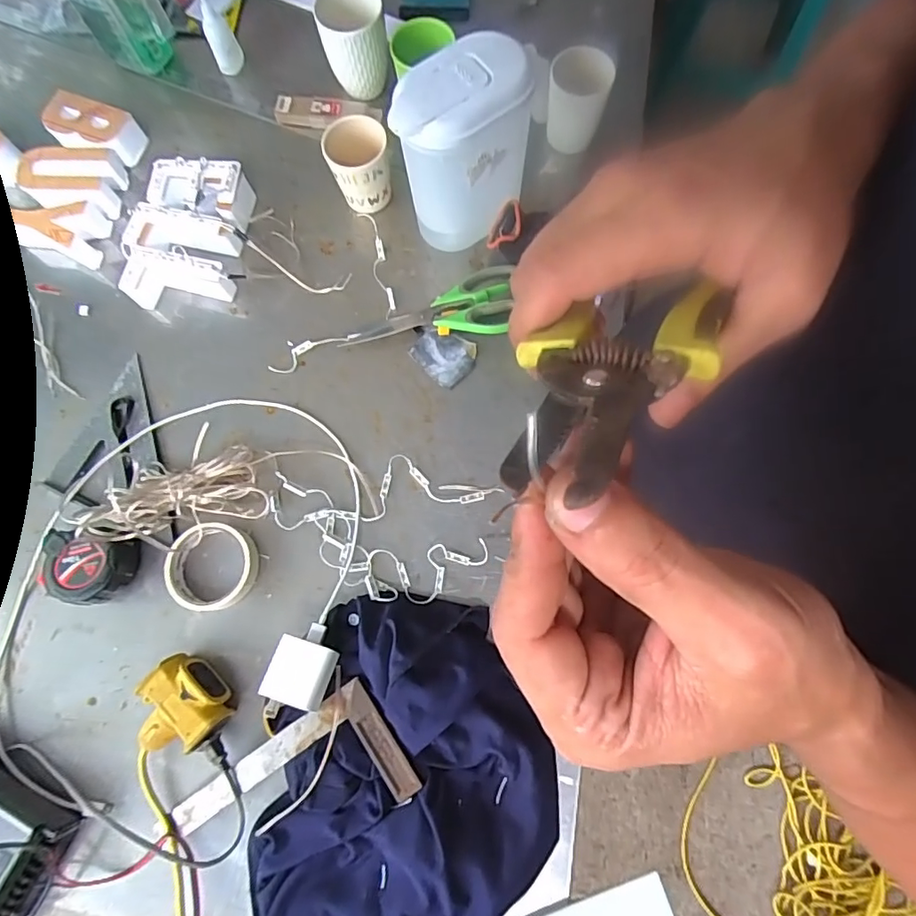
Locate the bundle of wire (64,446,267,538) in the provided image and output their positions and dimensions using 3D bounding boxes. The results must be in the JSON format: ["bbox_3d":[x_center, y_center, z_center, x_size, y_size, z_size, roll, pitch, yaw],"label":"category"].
[{"bbox_3d":[-0.298,0.038,0.570,0.184,0.047,0.084,-9,77,-1],"label":"bundle of wire"}]

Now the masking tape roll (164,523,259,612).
[{"bbox_3d":[-0.256,0.114,0.561,0.094,0.025,0.088,0,77,1],"label":"masking tape roll"}]

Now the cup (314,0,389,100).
[{"bbox_3d":[-0.131,-0.525,0.685,0.080,0.117,0.081,-9,77,-1],"label":"cup"}]

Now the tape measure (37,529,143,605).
[{"bbox_3d":[-0.383,0.116,0.556,0.081,0.032,0.068,8,77,3],"label":"tape measure"}]

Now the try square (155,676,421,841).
[{"bbox_3d":[-0.160,0.317,0.497,0.234,0.009,0.109,-35,77,4],"label":"try square"}]

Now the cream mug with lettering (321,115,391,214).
[{"bbox_3d":[-0.119,-0.351,0.648,0.073,0.089,0.068,-18,77,-3],"label":"cream mug with lettering"}]

